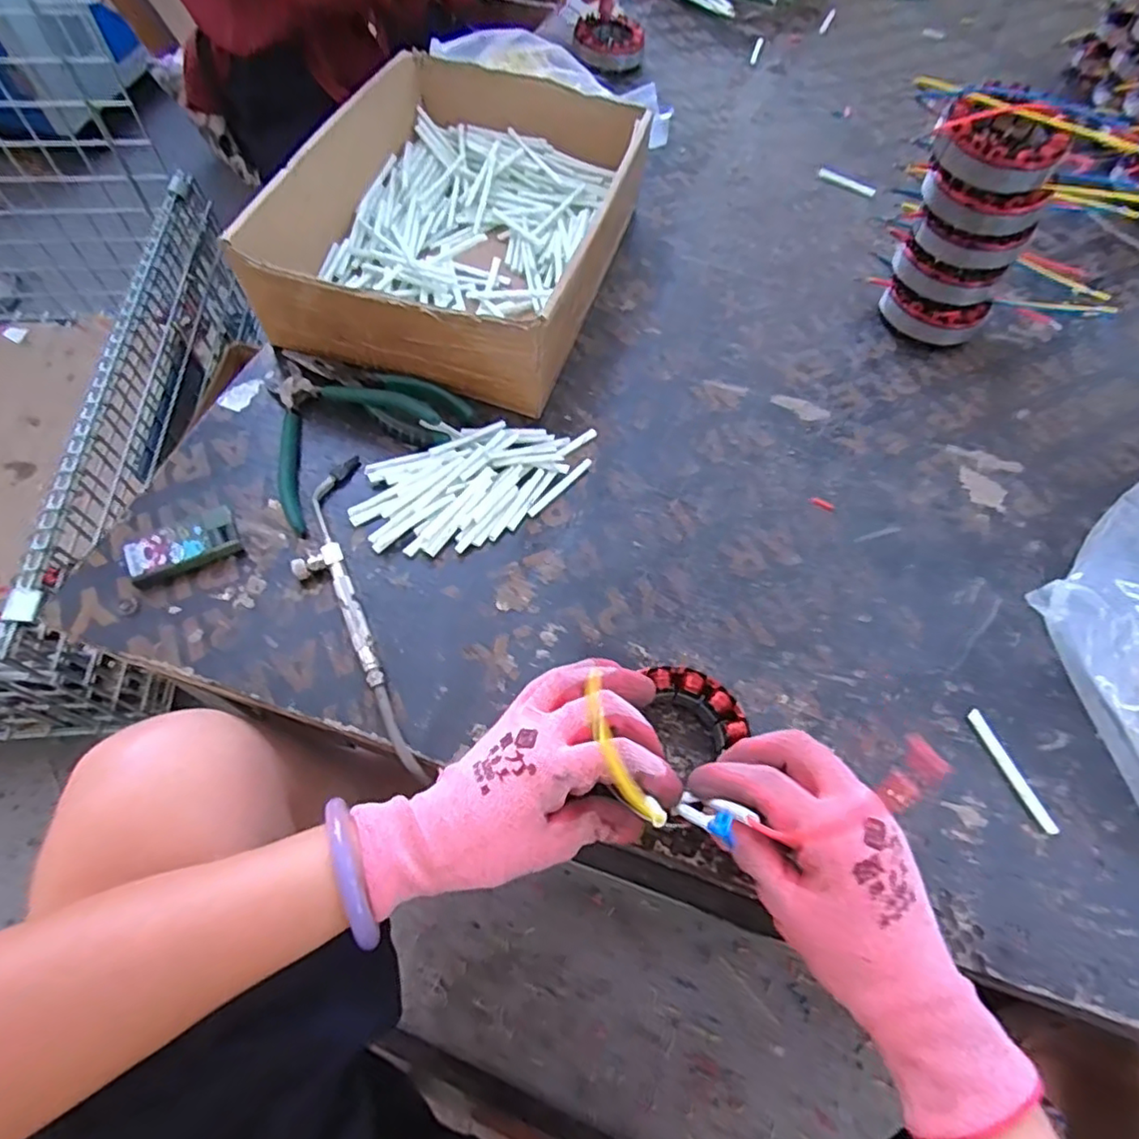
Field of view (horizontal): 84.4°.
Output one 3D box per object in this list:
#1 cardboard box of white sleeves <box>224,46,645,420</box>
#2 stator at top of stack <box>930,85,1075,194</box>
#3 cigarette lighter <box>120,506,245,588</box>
[{"bbox_3d":[-0.083,-0.296,0.531,0.237,0.091,0.323,17,61,6],"label":"cardboard box of white sleeves"},{"bbox_3d":[0.314,-0.312,0.455,0.084,0.037,0.072,29,64,13],"label":"stator at top of stack"},{"bbox_3d":[-0.256,-0.015,0.414,0.069,0.012,0.034,-26,65,-16],"label":"cigarette lighter"}]

